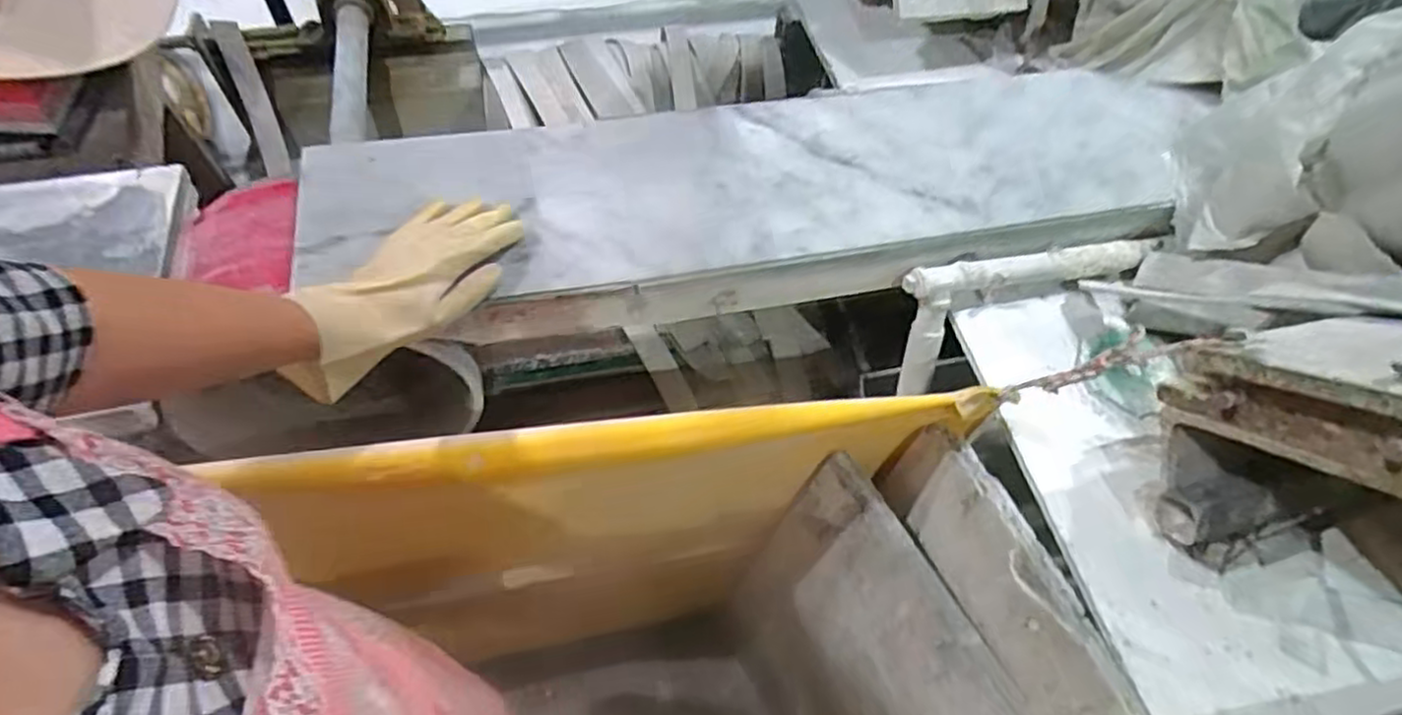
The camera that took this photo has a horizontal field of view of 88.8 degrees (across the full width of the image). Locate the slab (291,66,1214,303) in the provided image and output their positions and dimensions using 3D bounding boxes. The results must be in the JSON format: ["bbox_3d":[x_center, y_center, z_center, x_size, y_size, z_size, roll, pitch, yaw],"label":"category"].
[{"bbox_3d":[0.086,-0.182,0.691,0.870,0.024,0.216,-9,57,-10],"label":"slab"}]

